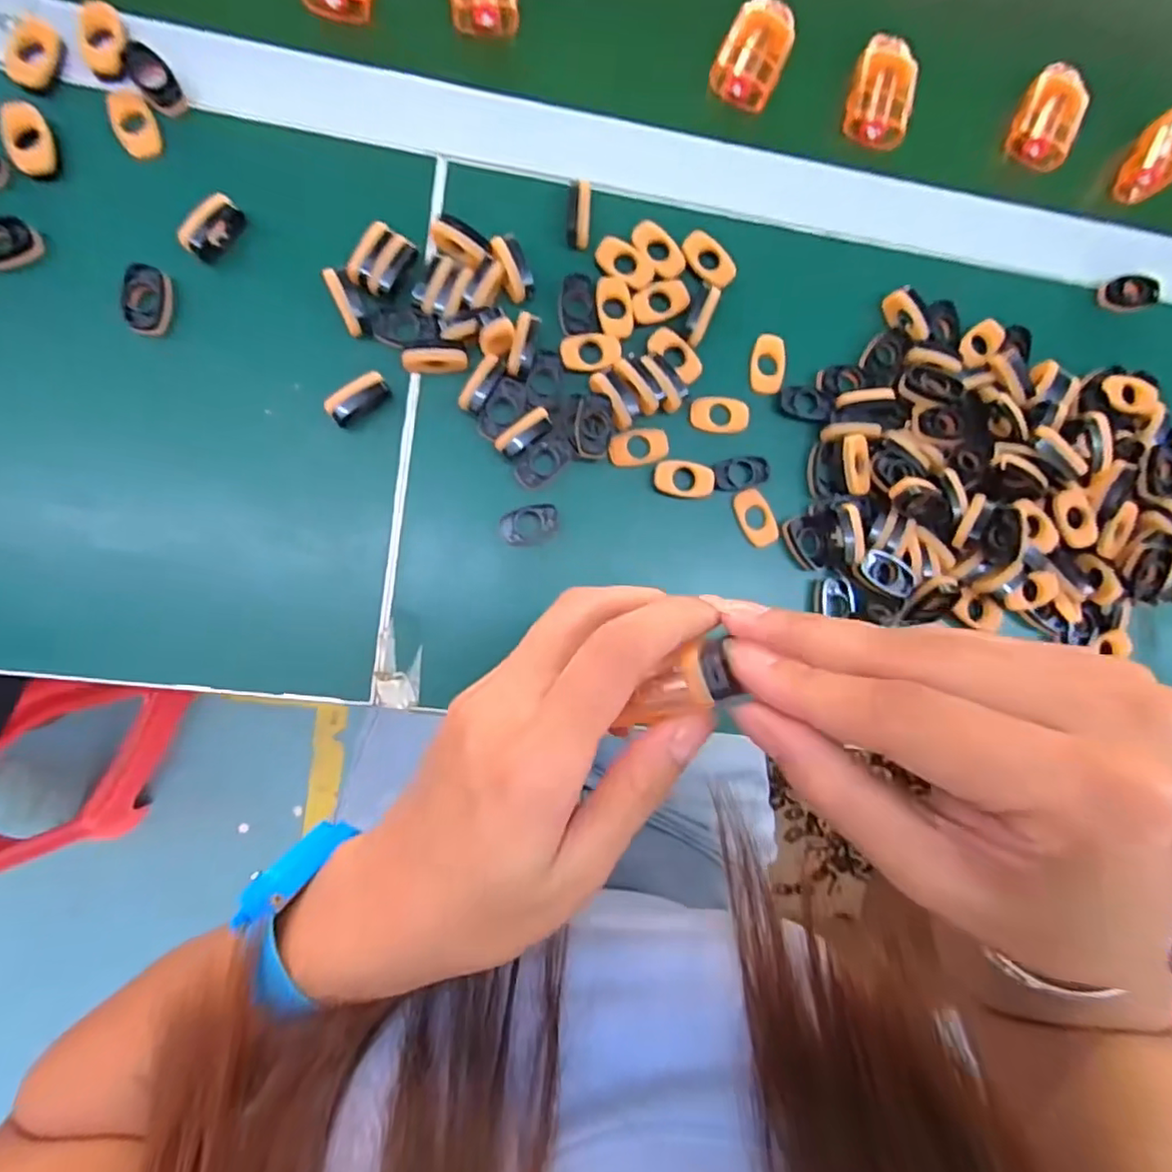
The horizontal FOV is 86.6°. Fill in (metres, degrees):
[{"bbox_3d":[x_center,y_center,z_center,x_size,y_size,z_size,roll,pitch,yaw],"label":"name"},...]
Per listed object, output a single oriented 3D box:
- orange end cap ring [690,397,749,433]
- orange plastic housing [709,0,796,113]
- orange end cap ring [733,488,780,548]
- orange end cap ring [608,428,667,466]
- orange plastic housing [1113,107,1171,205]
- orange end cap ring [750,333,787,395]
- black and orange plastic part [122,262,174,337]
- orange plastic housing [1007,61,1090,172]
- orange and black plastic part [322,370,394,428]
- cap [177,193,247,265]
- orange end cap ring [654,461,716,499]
[{"bbox_3d":[0.076,-0.097,0.352,0.034,0.004,0.020,-3,89,-8],"label":"orange end cap ring"},{"bbox_3d":[0.100,-0.313,0.363,0.036,0.016,0.066,26,85,-6],"label":"orange plastic housing"},{"bbox_3d":[0.097,-0.039,0.352,0.021,0.004,0.034,-24,92,-8],"label":"orange end cap ring"},{"bbox_3d":[0.029,-0.077,0.343,0.033,0.004,0.019,-7,89,-8],"label":"orange end cap ring"},{"bbox_3d":[0.355,-0.270,0.384,0.017,0.032,0.057,27,85,-6],"label":"orange plastic housing"},{"bbox_3d":[0.105,-0.127,0.356,0.019,0.007,0.033,7,87,-8],"label":"orange end cap ring"},{"bbox_3d":[-0.219,-0.142,0.310,0.018,0.012,0.032,12,87,-7],"label":"black and orange plastic part"},{"bbox_3d":[0.286,-0.294,0.384,0.033,0.019,0.066,23,85,-7],"label":"orange plastic housing"},{"bbox_3d":[-0.116,-0.096,0.319,0.033,0.018,0.014,-40,94,-7],"label":"orange and black plastic part"},{"bbox_3d":[-0.188,-0.180,0.313,0.009,0.023,0.033,40,84,-5],"label":"cap"},{"bbox_3d":[0.055,-0.059,0.343,0.033,0.006,0.018,10,87,-8],"label":"orange end cap ring"}]

